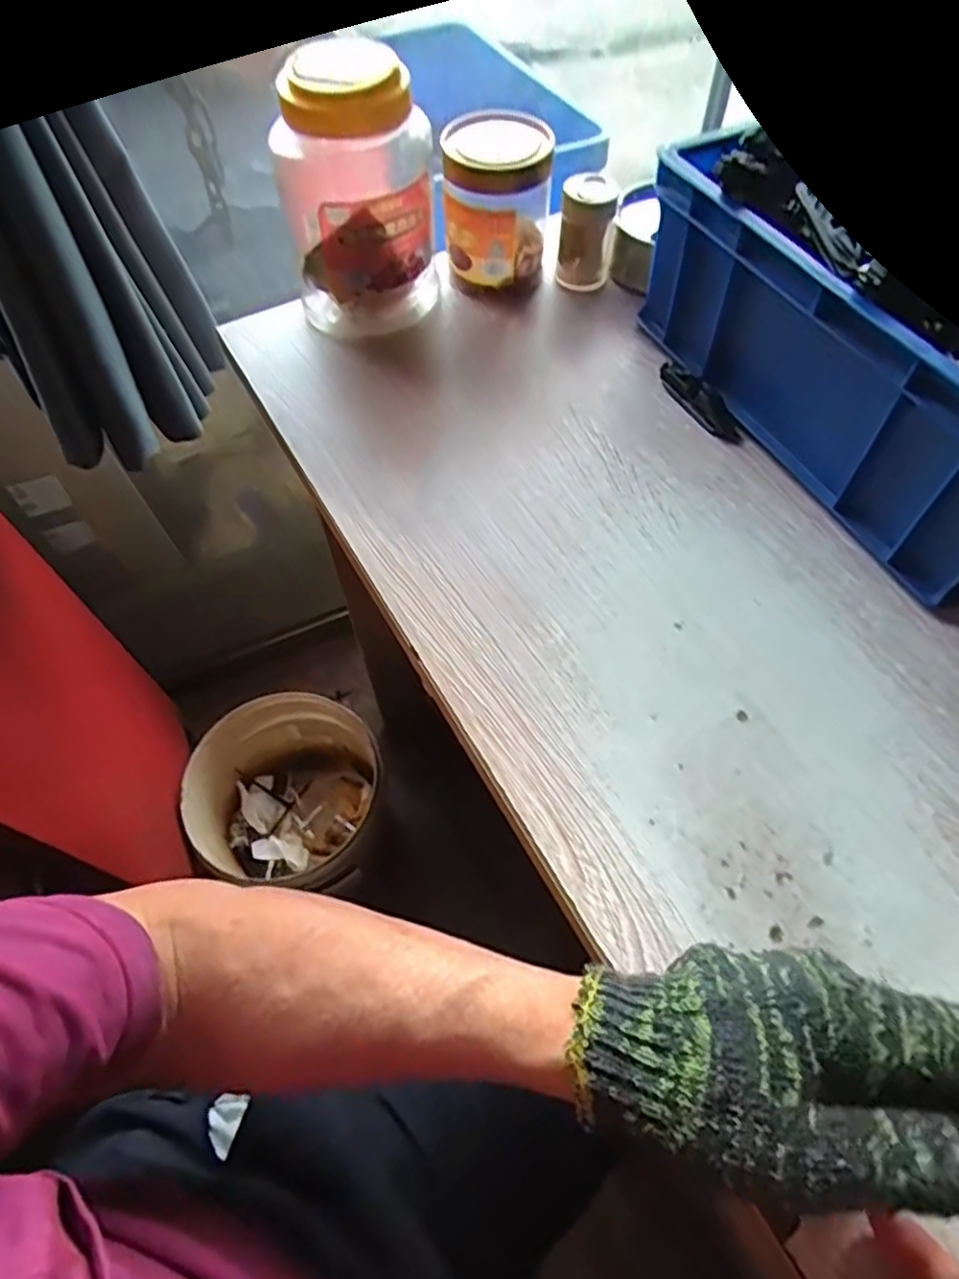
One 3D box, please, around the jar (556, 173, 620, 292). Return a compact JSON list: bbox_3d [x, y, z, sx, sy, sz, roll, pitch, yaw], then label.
[{"bbox_3d":[0.089,-0.336,0.567,0.044,0.079,0.041,0,56,0],"label":"jar"}]

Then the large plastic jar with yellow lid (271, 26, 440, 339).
[{"bbox_3d":[-0.093,-0.341,0.522,0.113,0.174,0.112,-10,57,-6],"label":"large plastic jar with yellow lid"}]

